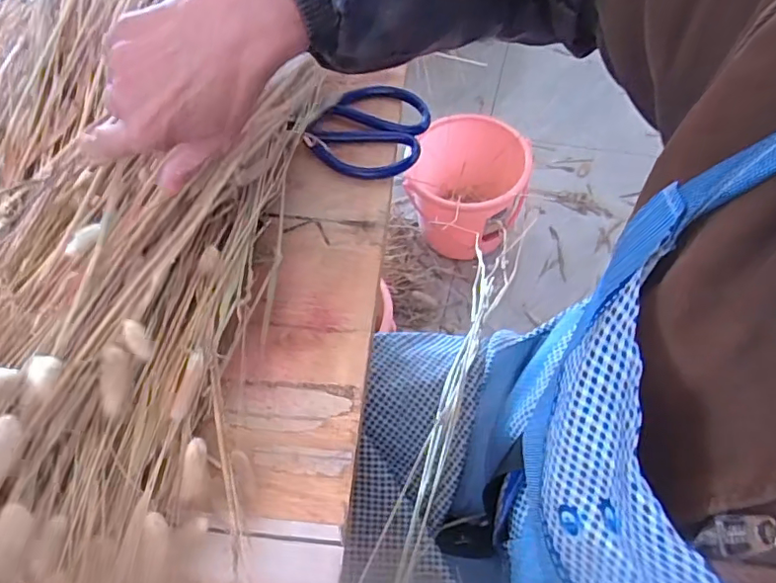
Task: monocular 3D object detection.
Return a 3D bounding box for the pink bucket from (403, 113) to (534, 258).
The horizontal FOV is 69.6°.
[{"bbox_3d":[0.152,-0.192,1.049,0.199,0.207,0.210,5,60,7],"label":"pink bucket"}]

